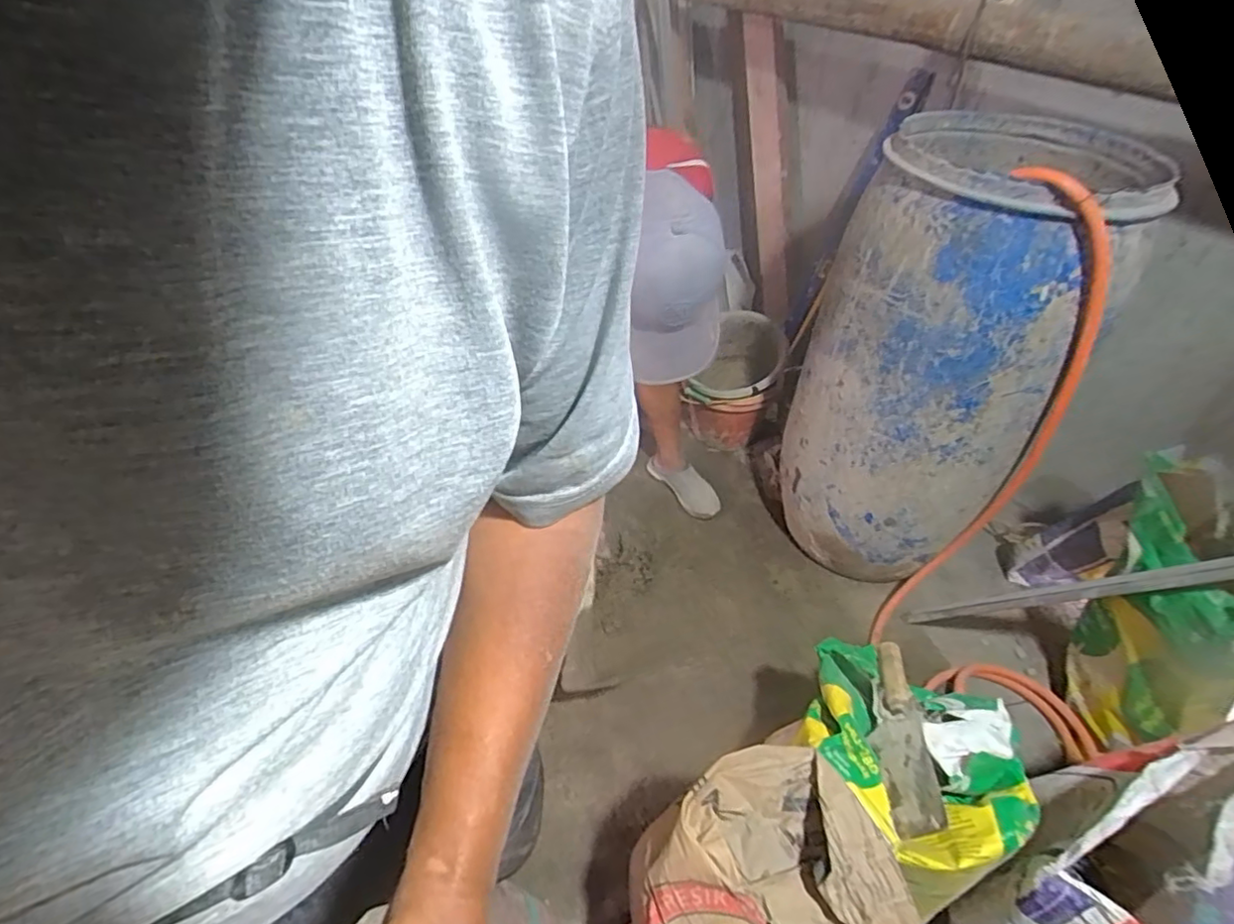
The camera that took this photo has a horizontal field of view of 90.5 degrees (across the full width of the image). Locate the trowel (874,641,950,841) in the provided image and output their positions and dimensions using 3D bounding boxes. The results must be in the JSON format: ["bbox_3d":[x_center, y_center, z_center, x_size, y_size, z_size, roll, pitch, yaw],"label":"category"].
[{"bbox_3d":[0.403,0.376,0.877,0.063,0.056,0.283,7,43,4],"label":"trowel"}]

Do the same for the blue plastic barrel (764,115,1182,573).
[{"bbox_3d":[0.648,-0.178,1.262,0.420,0.853,0.454,35,52,29],"label":"blue plastic barrel"}]

